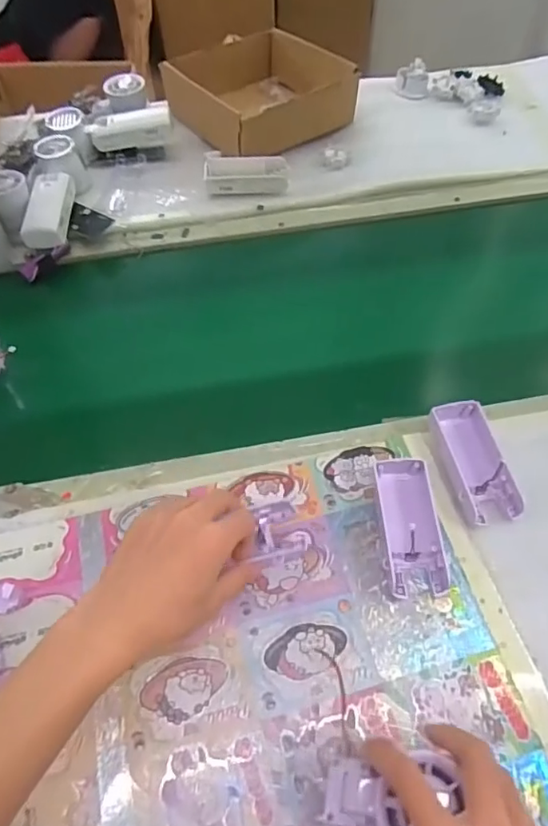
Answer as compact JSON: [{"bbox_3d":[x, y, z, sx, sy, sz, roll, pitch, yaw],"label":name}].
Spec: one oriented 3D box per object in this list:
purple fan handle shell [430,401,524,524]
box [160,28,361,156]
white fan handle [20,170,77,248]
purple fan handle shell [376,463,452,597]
[{"bbox_3d":[0.171,0.041,0.467,0.049,0.022,0.106,-9,57,-7],"label":"purple fan handle shell"},{"bbox_3d":[-0.014,-0.468,0.782,0.223,0.065,0.214,-33,61,-22],"label":"box"},{"bbox_3d":[-0.270,-0.247,0.655,0.047,0.030,0.104,1,57,0],"label":"white fan handle"},{"bbox_3d":[0.112,0.092,0.442,0.044,0.024,0.109,-2,57,-2],"label":"purple fan handle shell"}]

